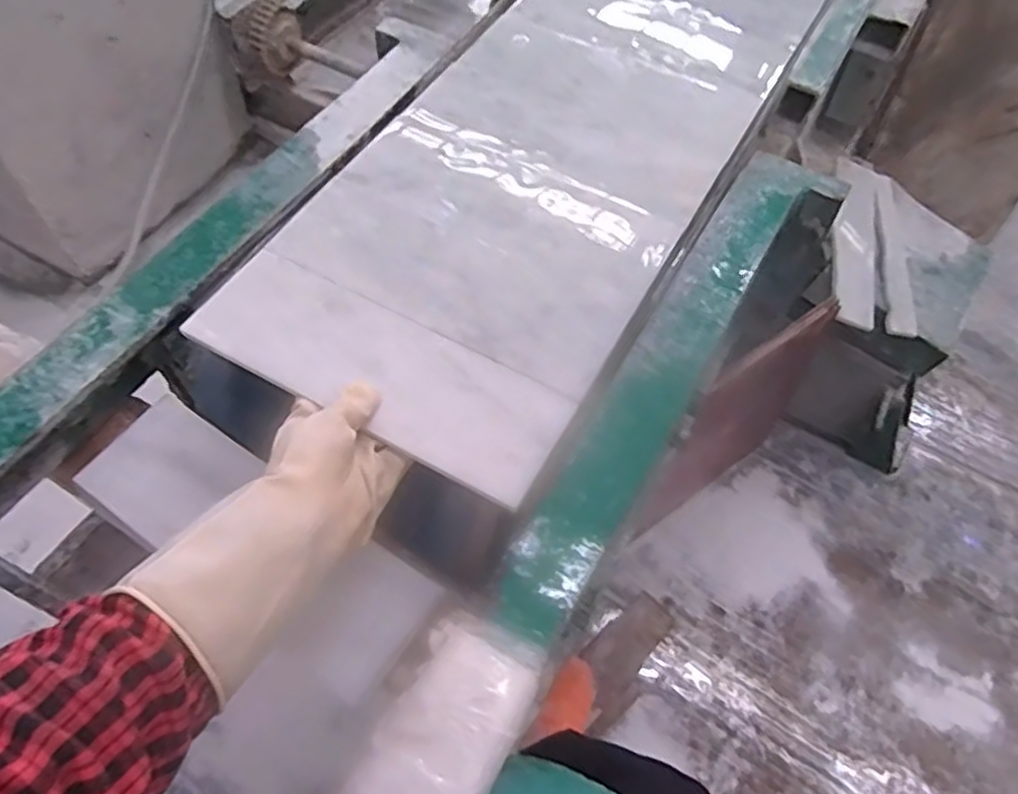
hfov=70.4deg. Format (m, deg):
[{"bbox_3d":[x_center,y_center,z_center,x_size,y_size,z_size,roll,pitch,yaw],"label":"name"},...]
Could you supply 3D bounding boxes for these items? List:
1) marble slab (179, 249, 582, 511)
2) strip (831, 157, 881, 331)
[{"bbox_3d":[-0.102,-0.022,0.563,0.297,0.019,0.099,27,65,12],"label":"marble slab"},{"bbox_3d":[0.537,-0.244,1.123,0.078,0.015,0.307,17,65,-5],"label":"strip"}]

